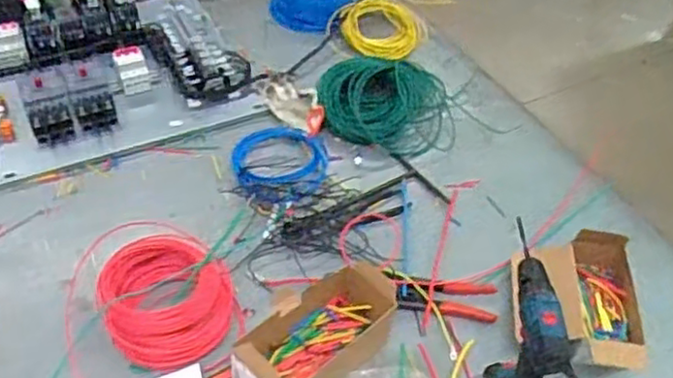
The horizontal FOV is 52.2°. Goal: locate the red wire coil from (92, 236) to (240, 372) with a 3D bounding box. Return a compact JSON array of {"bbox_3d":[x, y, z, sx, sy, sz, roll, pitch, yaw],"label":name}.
[{"bbox_3d":[-0.249,0.166,1.013,0.184,0.079,0.182,2,46,-2],"label":"red wire coil"}]

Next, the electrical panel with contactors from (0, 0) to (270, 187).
[{"bbox_3d":[-0.452,-0.257,1.382,0.502,0.117,0.403,-17,49,-20],"label":"electrical panel with contactors"}]

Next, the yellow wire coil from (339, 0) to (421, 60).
[{"bbox_3d":[0.100,-0.353,1.518,0.149,0.151,0.033,-34,11,1],"label":"yellow wire coil"}]

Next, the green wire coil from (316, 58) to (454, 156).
[{"bbox_3d":[0.102,-0.172,1.334,0.261,0.101,0.211,-1,46,-6],"label":"green wire coil"}]

